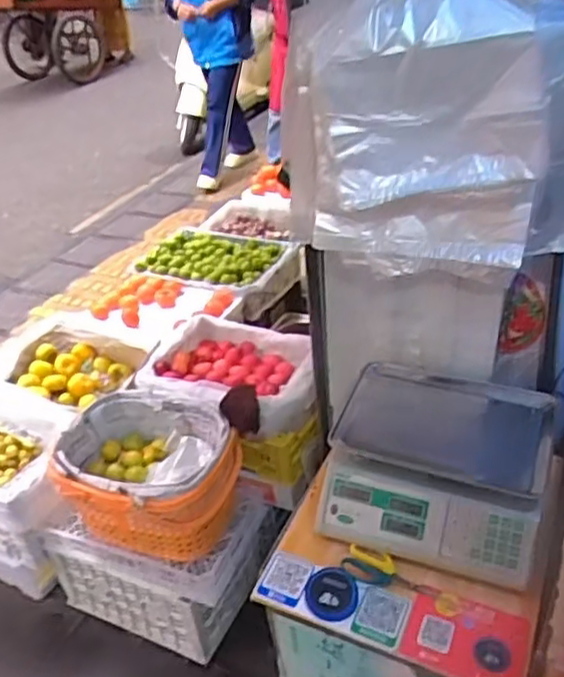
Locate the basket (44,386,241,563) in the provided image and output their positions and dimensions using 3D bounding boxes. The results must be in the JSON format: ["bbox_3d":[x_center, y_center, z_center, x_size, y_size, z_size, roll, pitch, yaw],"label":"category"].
[{"bbox_3d":[-0.289,0.321,1.518,0.380,0.253,0.305,8,37,19],"label":"basket"}]

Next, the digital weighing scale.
[{"bbox_3d":[0.260,0.199,1.117,0.342,0.164,0.329,8,37,18],"label":"digital weighing scale"}]

